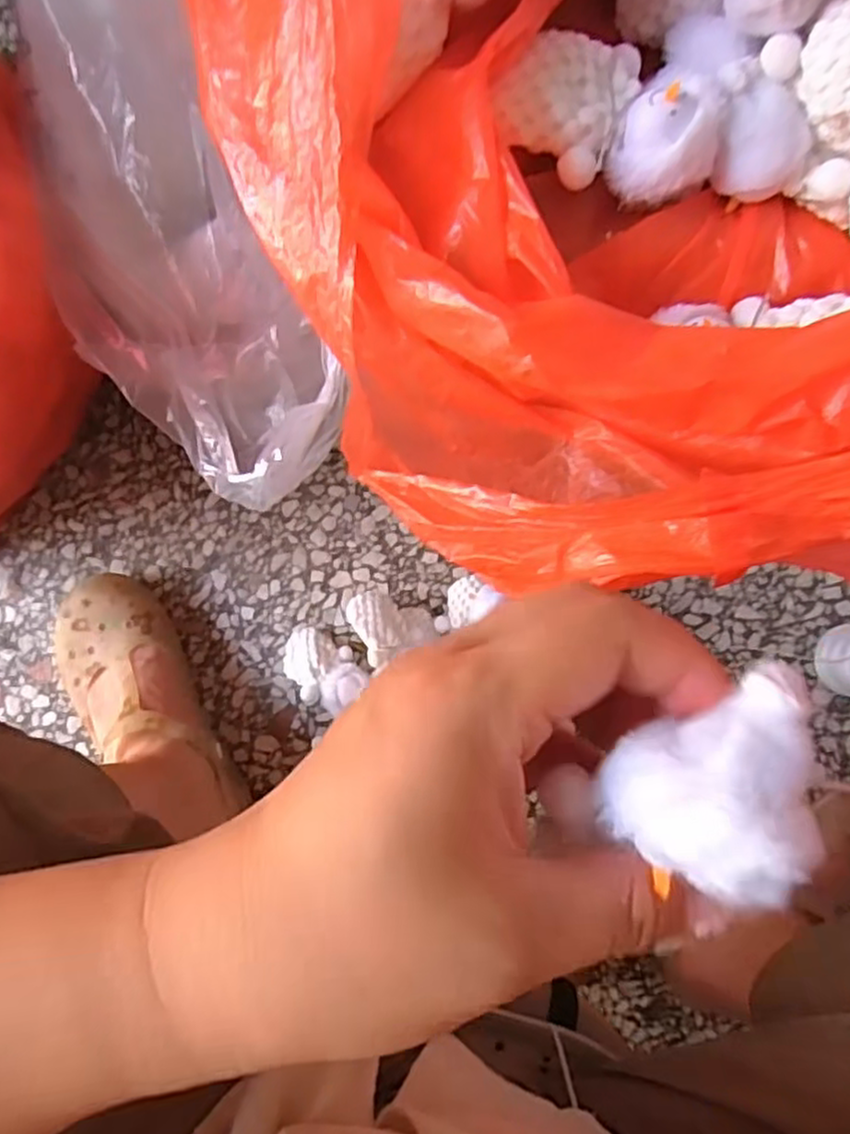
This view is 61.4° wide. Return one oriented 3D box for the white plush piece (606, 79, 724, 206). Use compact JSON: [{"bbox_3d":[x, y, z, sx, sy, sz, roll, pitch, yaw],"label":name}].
[{"bbox_3d":[0.083,-0.144,0.248,0.033,0.028,0.034,0,87,1],"label":"white plush piece"}]

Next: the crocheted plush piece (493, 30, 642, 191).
[{"bbox_3d":[0.051,-0.165,0.253,0.042,0.024,0.050,31,88,2],"label":"crocheted plush piece"}]

